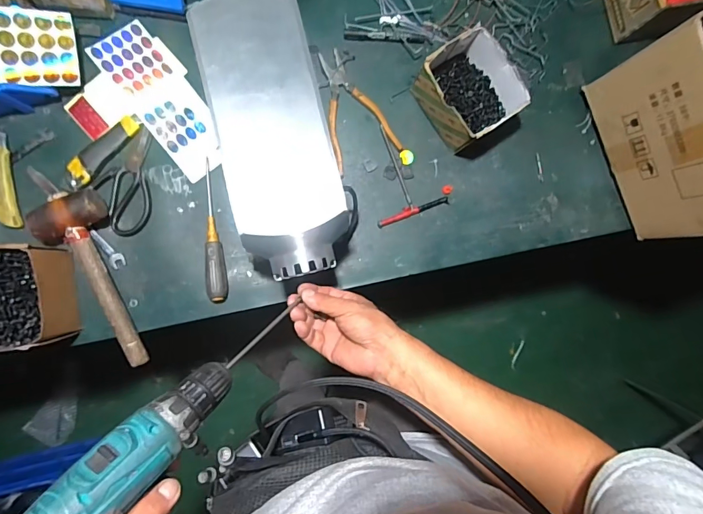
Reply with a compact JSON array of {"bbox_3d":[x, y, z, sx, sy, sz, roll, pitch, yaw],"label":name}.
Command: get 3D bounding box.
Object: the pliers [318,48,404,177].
[{"bbox_3d":[-0.011,-0.242,0.672,0.108,0.011,0.192,-28,90,-4],"label":"pliers"}]

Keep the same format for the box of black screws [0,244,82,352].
[{"bbox_3d":[-0.471,0.057,0.580,0.113,0.077,0.138,-6,88,-4],"label":"box of black screws"}]

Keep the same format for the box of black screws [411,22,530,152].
[{"bbox_3d":[0.179,-0.257,0.645,0.119,0.097,0.141,-35,91,-4],"label":"box of black screws"}]

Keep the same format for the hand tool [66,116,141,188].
[{"bbox_3d":[-0.385,-0.170,0.634,0.038,0.015,0.137,41,86,-2],"label":"hand tool"}]

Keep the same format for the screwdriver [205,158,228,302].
[{"bbox_3d":[-0.214,-0.041,0.642,0.028,0.026,0.223,-3,88,-4],"label":"screwdriver"}]

